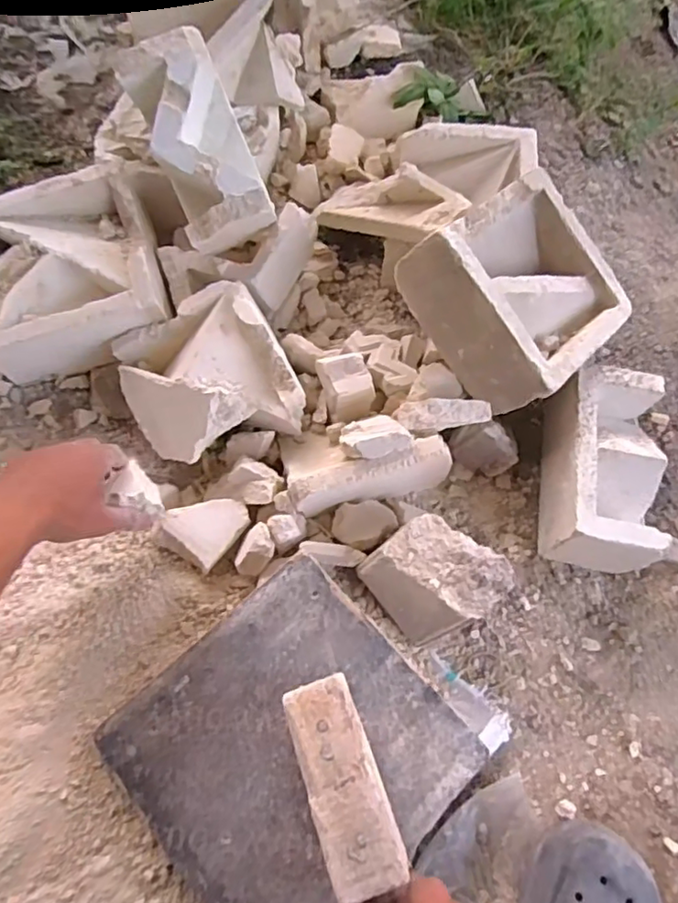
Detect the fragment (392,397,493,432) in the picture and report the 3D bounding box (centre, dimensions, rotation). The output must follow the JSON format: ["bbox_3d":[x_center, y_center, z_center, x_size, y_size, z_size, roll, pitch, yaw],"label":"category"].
[{"bbox_3d":[0.112,-0.039,0.653,0.103,0.025,0.030,-5,68,-5],"label":"fragment"}]

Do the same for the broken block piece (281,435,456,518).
[{"bbox_3d":[0.028,0.001,0.656,0.175,0.049,0.103,-10,68,-7],"label":"broken block piece"}]

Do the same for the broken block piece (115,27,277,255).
[{"bbox_3d":[-0.146,-0.330,0.675,0.103,0.079,0.204,-23,94,-11],"label":"broken block piece"}]

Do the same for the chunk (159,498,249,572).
[{"bbox_3d":[-0.136,0.074,0.630,0.066,0.028,0.076,32,69,10],"label":"chunk"}]

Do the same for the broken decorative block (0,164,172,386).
[{"bbox_3d":[-0.317,-0.199,0.731,0.204,0.115,0.201,-14,69,-9],"label":"broken decorative block"}]

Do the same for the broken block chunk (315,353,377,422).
[{"bbox_3d":[0.009,-0.076,0.700,0.055,0.035,0.072,-17,69,-10],"label":"broken block chunk"}]

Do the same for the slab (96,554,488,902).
[{"bbox_3d":[-0.040,0.255,0.534,0.244,0.025,0.236,-41,75,-17],"label":"slab"}]

